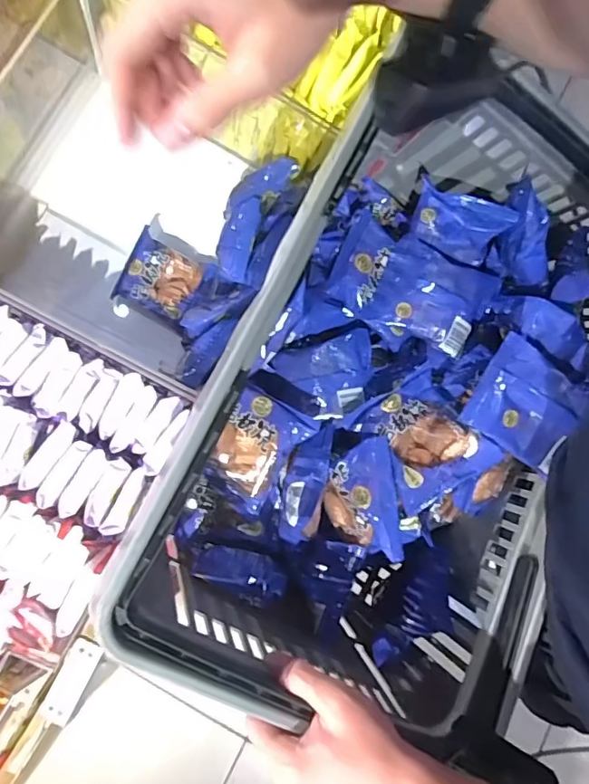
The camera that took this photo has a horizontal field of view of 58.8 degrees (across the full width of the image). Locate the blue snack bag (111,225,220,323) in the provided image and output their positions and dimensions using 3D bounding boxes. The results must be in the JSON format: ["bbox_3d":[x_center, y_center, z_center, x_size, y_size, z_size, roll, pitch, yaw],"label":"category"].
[{"bbox_3d":[-0.146,-0.136,0.611,0.097,0.043,0.096,23,81,-22],"label":"blue snack bag"}]

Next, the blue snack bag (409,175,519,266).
[{"bbox_3d":[0.145,-0.150,0.465,0.079,0.056,0.020,24,49,3],"label":"blue snack bag"}]

